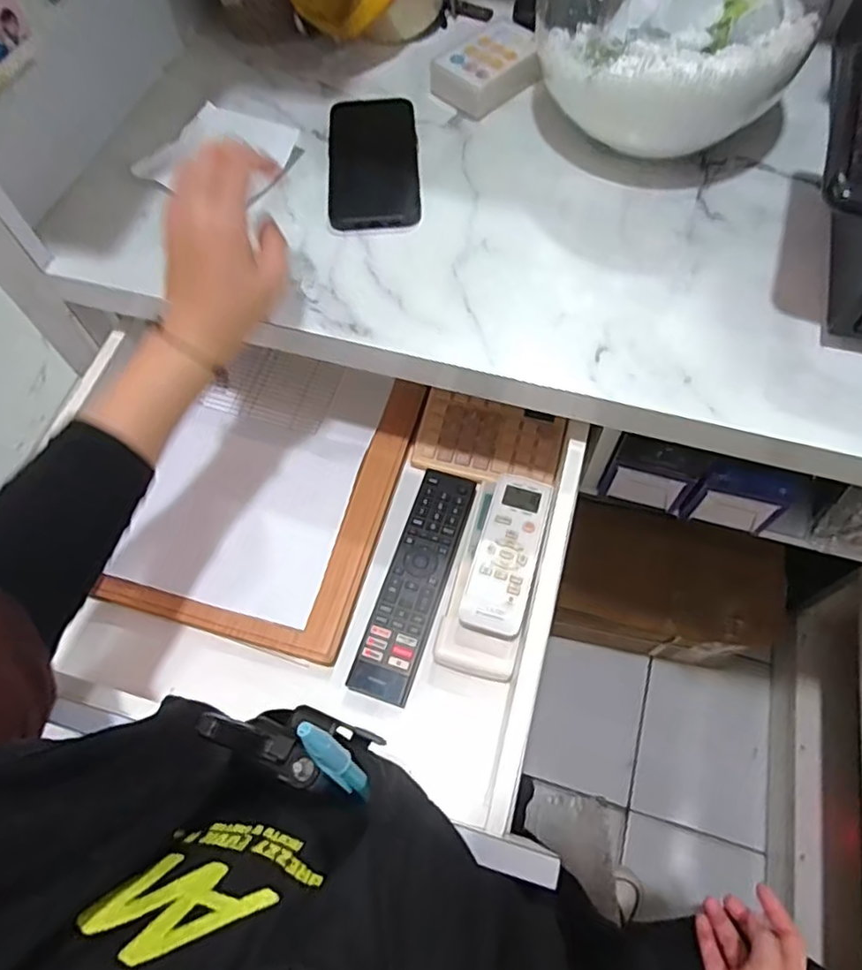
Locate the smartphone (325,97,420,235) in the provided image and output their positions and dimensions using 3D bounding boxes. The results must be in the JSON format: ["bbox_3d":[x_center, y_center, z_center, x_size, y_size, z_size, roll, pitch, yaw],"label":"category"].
[{"bbox_3d":[-0.049,-0.271,0.520,0.073,0.014,0.152,-3,63,0],"label":"smartphone"}]

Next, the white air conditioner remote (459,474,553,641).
[{"bbox_3d":[0.061,0.051,0.492,0.046,0.014,0.134,15,65,9],"label":"white air conditioner remote"}]

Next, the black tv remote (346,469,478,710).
[{"bbox_3d":[-0.012,0.077,0.513,0.047,0.016,0.194,16,65,9],"label":"black tv remote"}]

